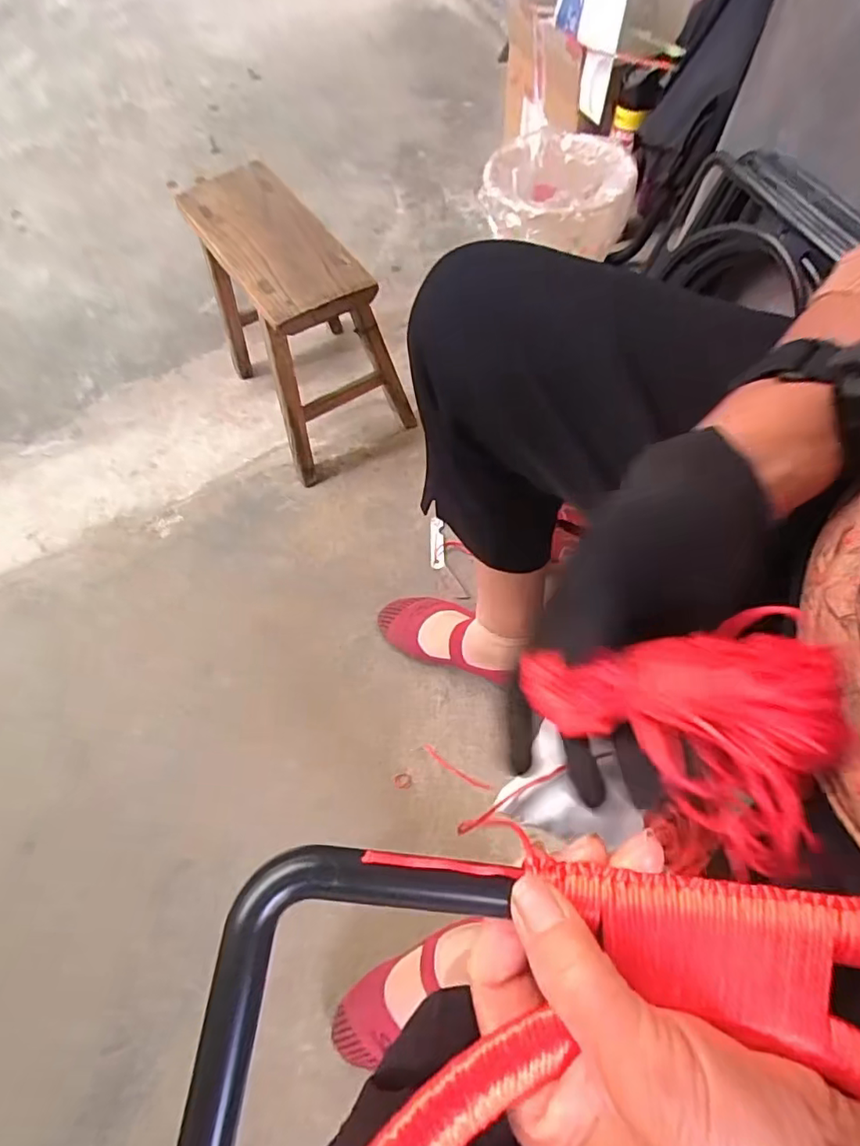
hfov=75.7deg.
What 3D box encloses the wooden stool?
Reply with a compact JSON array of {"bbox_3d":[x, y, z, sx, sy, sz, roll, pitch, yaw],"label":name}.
[{"bbox_3d":[-0.203,-0.375,0.844,0.198,0.285,0.336,-29,67,-11],"label":"wooden stool"}]

